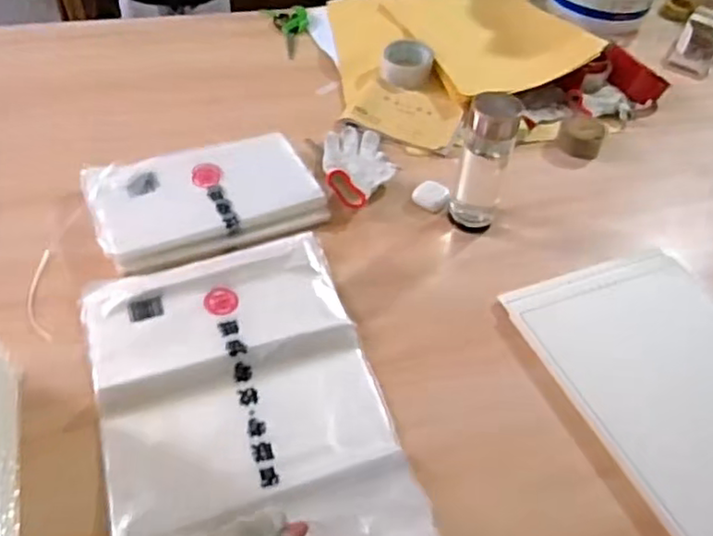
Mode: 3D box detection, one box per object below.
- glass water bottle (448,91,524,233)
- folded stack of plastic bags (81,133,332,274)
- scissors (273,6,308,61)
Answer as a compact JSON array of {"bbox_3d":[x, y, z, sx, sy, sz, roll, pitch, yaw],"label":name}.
[{"bbox_3d":[0.171,-0.139,0.881,0.067,0.178,0.070,17,48,10],"label":"glass water bottle"},{"bbox_3d":[-0.206,-0.096,0.906,0.302,0.031,0.204,-13,49,-17],"label":"folded stack of plastic bags"},{"bbox_3d":[-0.129,-0.467,1.286,0.067,0.023,0.164,0,46,-5],"label":"scissors"}]

